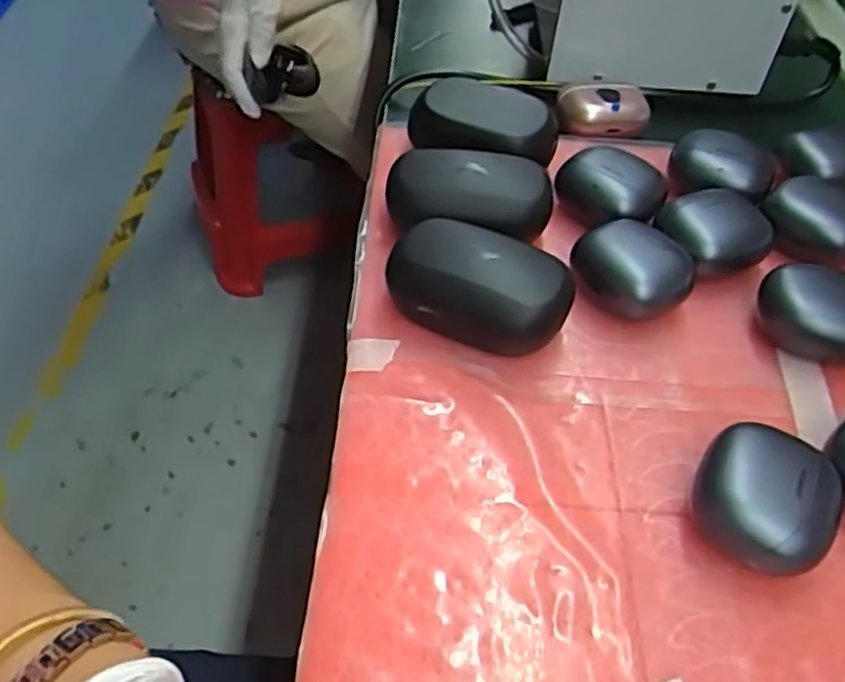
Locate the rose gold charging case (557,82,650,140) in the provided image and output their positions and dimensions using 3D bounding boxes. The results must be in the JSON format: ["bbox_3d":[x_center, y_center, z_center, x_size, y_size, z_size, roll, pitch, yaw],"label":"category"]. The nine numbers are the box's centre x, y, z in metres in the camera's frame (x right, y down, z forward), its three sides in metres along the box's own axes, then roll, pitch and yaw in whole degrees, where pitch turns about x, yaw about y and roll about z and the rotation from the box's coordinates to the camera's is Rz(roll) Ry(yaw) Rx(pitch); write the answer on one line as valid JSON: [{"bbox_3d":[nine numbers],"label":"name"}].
[{"bbox_3d":[0.118,-0.151,0.480,0.059,0.020,0.035,1,48,-4],"label":"rose gold charging case"}]

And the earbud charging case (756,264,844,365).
[{"bbox_3d":[0.196,-0.013,0.360,0.059,0.029,0.039,27,53,21],"label":"earbud charging case"}]

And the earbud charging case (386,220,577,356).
[{"bbox_3d":[0.027,-0.024,0.349,0.084,0.038,0.052,19,50,14],"label":"earbud charging case"}]

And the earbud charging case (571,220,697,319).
[{"bbox_3d":[0.104,-0.034,0.366,0.055,0.031,0.040,28,52,19],"label":"earbud charging case"}]

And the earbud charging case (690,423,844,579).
[{"bbox_3d":[0.133,0.061,0.284,0.050,0.030,0.052,28,52,19],"label":"earbud charging case"}]

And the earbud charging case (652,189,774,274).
[{"bbox_3d":[0.156,-0.056,0.394,0.055,0.028,0.042,-10,50,-13],"label":"earbud charging case"}]

